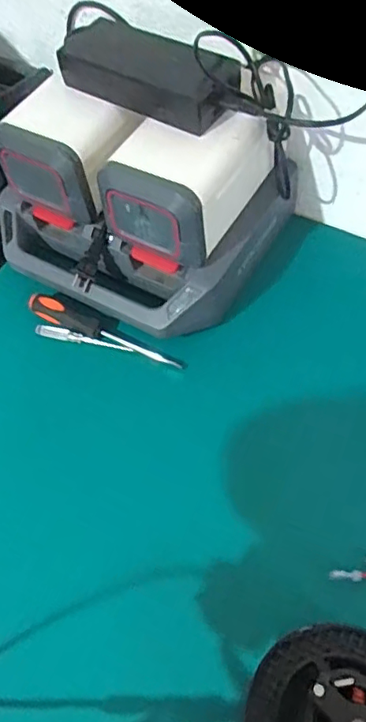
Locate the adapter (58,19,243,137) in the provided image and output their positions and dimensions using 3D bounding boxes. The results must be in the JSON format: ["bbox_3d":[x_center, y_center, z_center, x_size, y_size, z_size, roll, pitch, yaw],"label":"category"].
[{"bbox_3d":[-0.032,-0.277,0.539,0.173,0.043,0.074,29,65,21],"label":"adapter"}]

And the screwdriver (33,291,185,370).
[{"bbox_3d":[-0.084,-0.031,0.612,0.178,0.020,0.025,24,62,4],"label":"screwdriver"}]

